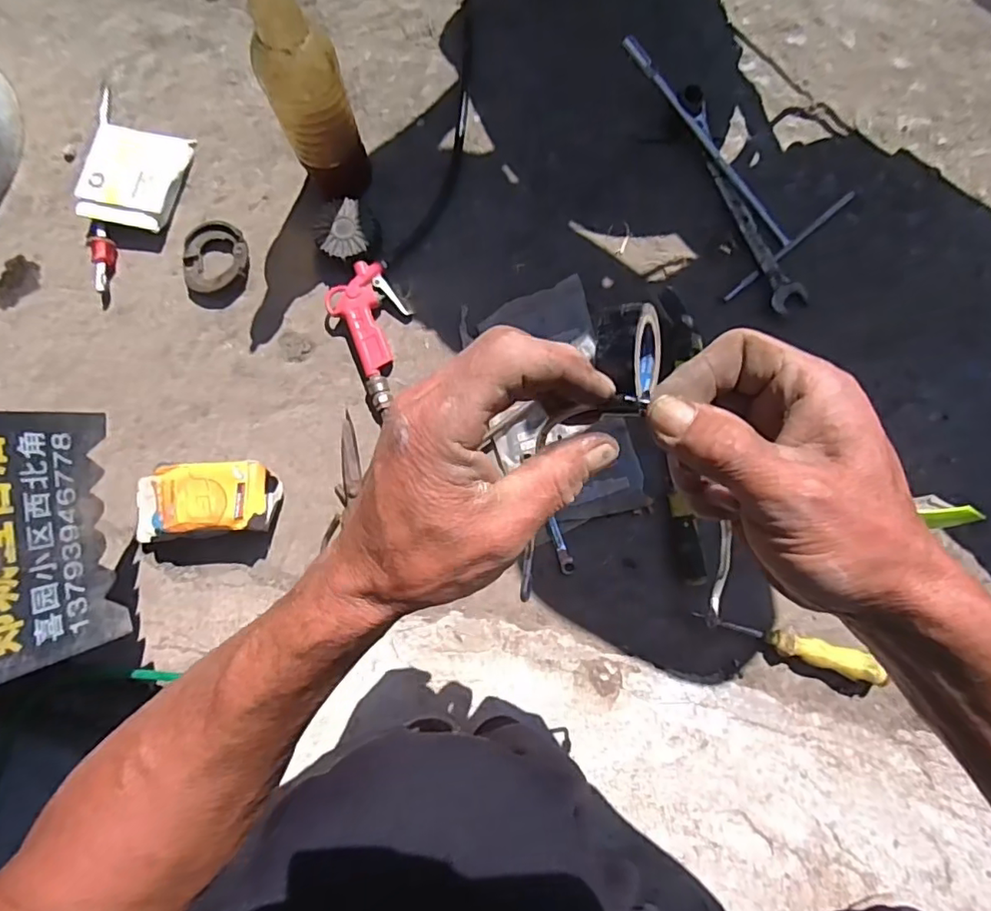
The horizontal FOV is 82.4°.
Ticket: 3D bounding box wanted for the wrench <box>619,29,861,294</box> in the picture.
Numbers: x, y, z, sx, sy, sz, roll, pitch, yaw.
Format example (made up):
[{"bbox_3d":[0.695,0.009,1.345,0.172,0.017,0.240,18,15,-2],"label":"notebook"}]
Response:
[{"bbox_3d":[0.239,-0.338,0.618,0.175,0.017,0.288,-39,94,-1],"label":"wrench"}]

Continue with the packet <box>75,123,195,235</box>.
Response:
[{"bbox_3d":[-0.440,-0.337,0.685,0.118,0.039,0.130,11,83,7],"label":"packet"}]

